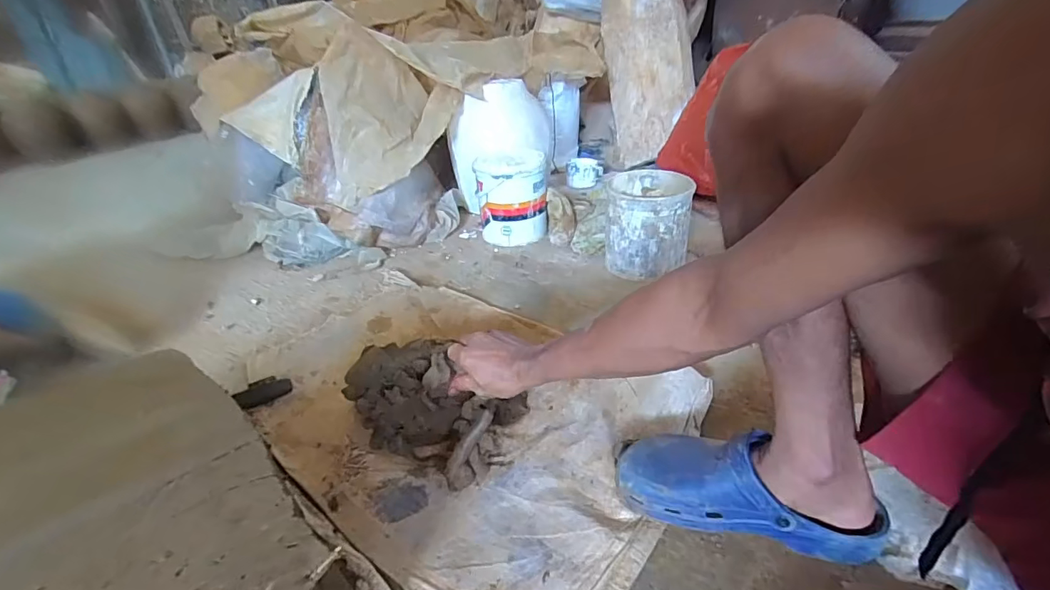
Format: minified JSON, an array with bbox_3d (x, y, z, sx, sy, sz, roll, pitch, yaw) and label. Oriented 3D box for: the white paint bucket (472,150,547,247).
[{"bbox_3d":[-0.035,-0.245,1.198,0.165,0.192,0.165,-3,31,2],"label":"white paint bucket"}]

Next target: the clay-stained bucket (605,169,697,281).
[{"bbox_3d":[0.258,-0.150,1.024,0.163,0.173,0.173,2,32,9],"label":"clay-stained bucket"}]

